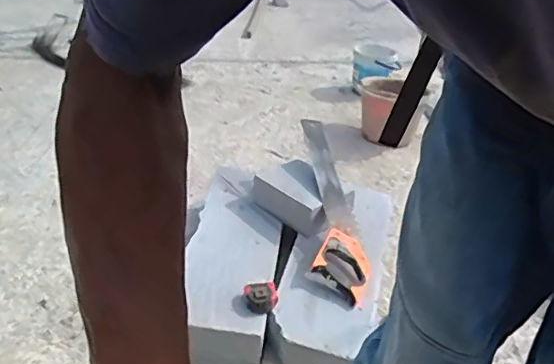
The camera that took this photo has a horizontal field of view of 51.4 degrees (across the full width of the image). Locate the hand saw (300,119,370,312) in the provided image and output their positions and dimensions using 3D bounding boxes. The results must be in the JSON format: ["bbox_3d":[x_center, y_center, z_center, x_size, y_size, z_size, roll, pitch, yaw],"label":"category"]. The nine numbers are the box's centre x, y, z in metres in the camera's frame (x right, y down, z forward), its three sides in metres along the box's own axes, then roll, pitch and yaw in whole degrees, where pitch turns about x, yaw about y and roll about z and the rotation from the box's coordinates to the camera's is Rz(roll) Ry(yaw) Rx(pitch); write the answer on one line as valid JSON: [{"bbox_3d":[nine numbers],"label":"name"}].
[{"bbox_3d":[0.110,0.033,1.306,0.109,0.039,0.539,0,45,-8],"label":"hand saw"}]

